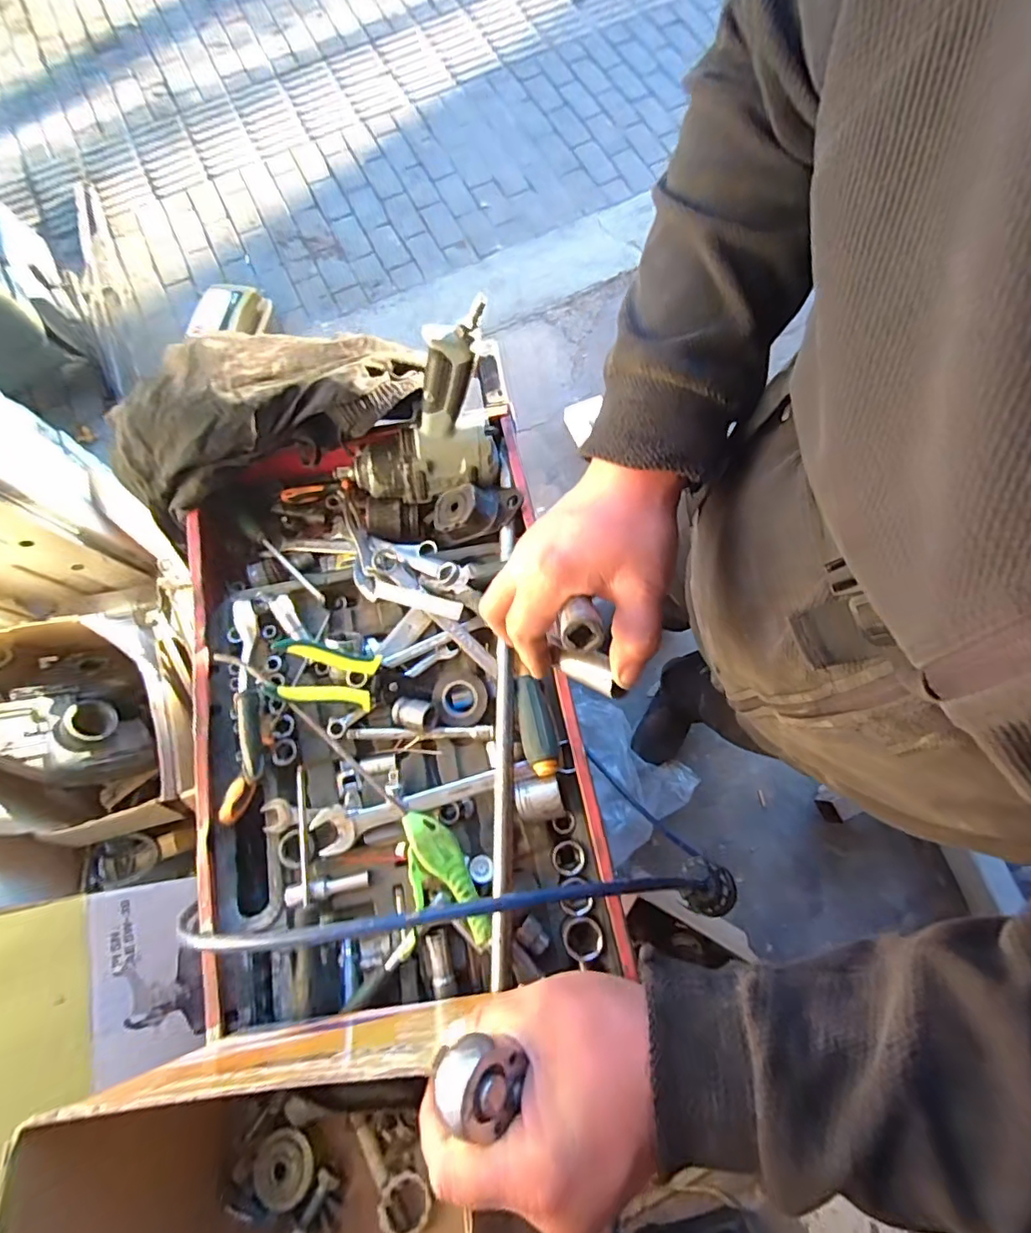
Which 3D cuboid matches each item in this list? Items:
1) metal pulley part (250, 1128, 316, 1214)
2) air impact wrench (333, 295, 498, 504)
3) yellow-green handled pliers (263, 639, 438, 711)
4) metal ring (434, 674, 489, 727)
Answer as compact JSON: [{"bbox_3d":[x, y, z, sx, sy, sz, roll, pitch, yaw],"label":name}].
[{"bbox_3d":[-0.177,0.421,0.421,0.042,0.014,0.048,35,78,10],"label":"metal pulley part"},{"bbox_3d":[-0.112,-0.205,0.588,0.186,0.154,0.095,-15,74,-3],"label":"air impact wrench"},{"bbox_3d":[-0.166,0.063,0.566,0.155,0.029,0.056,11,69,-20],"label":"yellow-green handled pliers"},{"bbox_3d":[-0.057,0.088,0.584,0.054,0.009,0.052,0,86,-1],"label":"metal ring"}]

